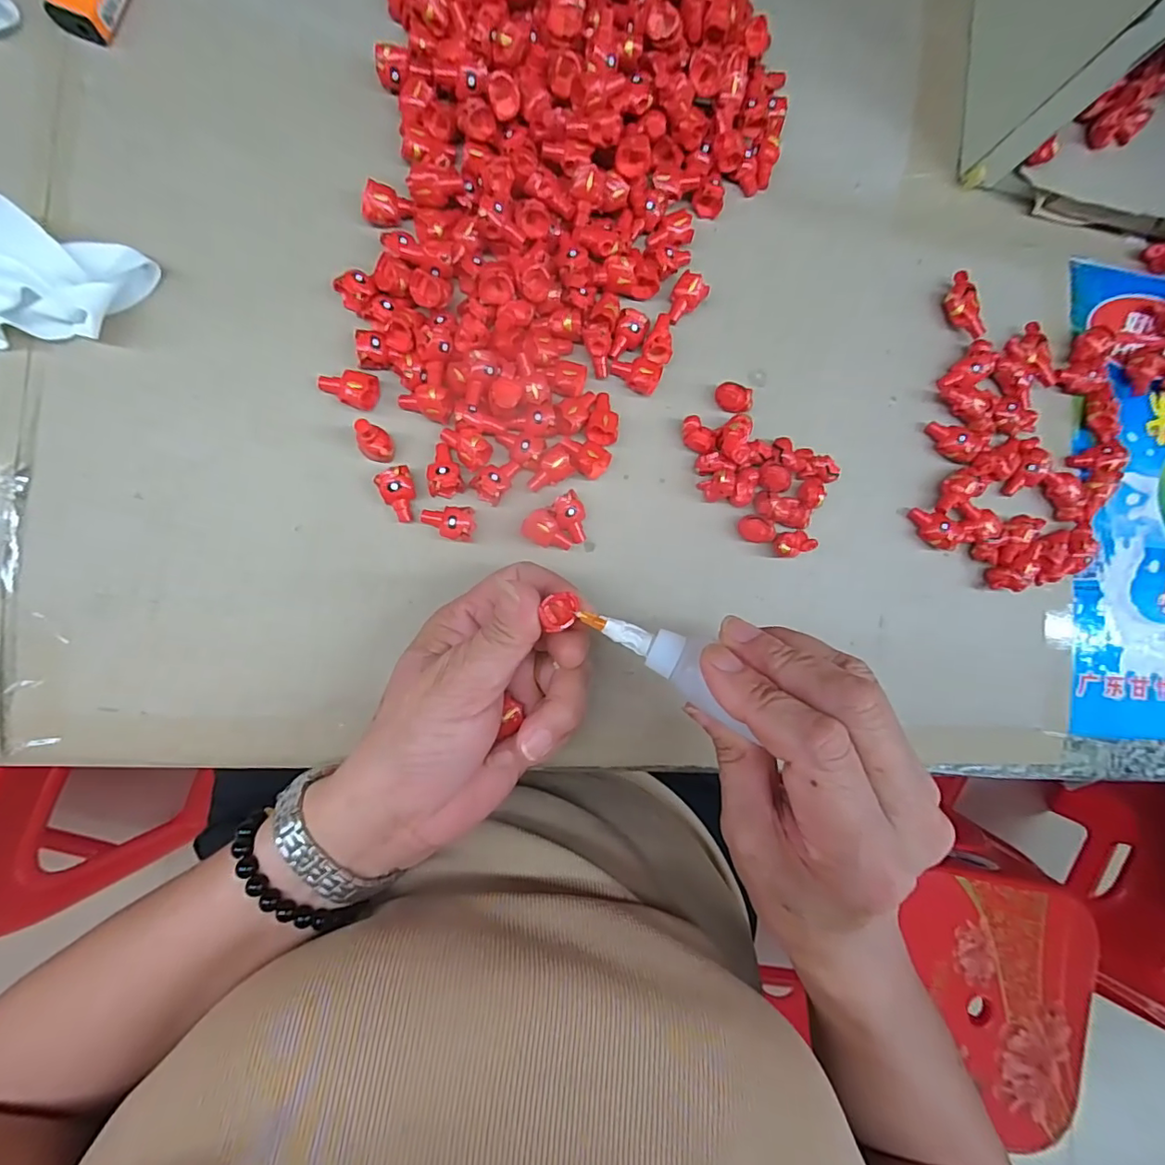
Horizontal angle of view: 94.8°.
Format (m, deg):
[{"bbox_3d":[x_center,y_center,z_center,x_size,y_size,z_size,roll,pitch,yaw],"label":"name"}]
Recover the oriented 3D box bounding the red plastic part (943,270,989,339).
[{"bbox_3d":[0.222,-0.162,0.313,0.017,0.012,0.039,-11,89,-10],"label":"red plastic part"}]

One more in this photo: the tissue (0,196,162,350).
[{"bbox_3d":[-0.236,-0.131,0.226,0.089,0.030,0.052,-8,89,-10],"label":"tissue"}]

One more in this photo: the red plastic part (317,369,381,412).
[{"bbox_3d":[-0.111,-0.092,0.254,0.025,0.012,0.016,8,86,-9],"label":"red plastic part"}]

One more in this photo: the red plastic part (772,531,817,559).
[{"bbox_3d":[0.113,-0.020,0.290,0.021,0.013,0.013,-9,89,-10],"label":"red plastic part"}]

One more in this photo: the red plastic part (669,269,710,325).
[{"bbox_3d":[0.054,-0.150,0.288,0.017,0.018,0.025,33,83,-6],"label":"red plastic part"}]

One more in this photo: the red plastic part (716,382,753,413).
[{"bbox_3d":[0.081,-0.098,0.288,0.020,0.014,0.013,5,87,-9],"label":"red plastic part"}]

